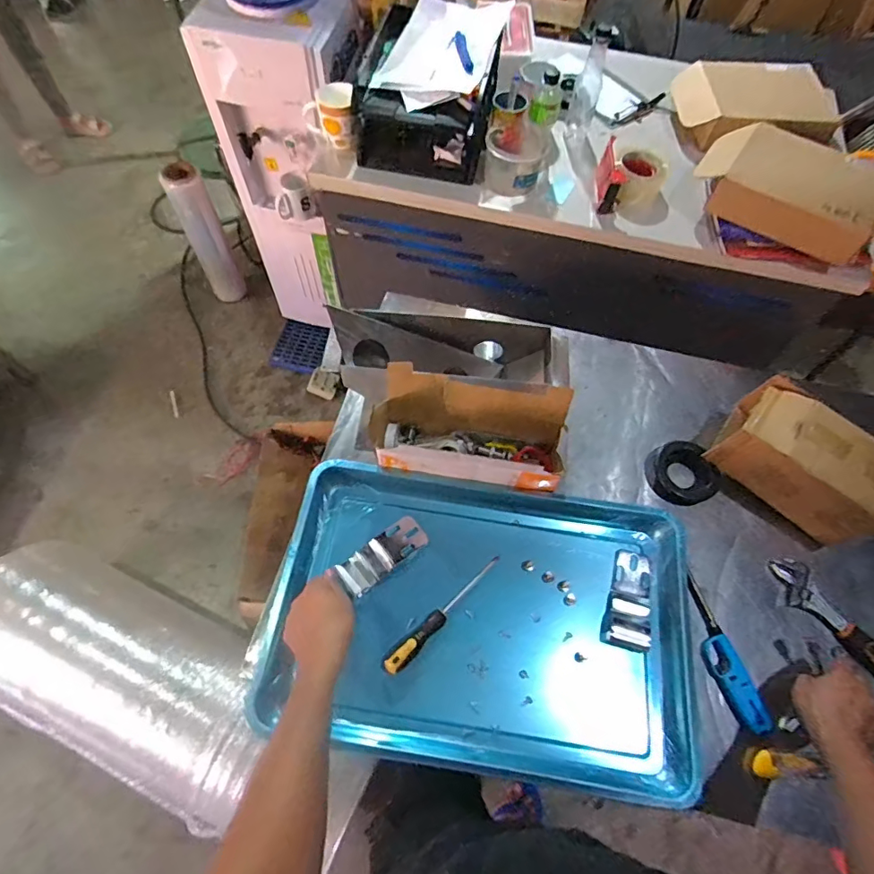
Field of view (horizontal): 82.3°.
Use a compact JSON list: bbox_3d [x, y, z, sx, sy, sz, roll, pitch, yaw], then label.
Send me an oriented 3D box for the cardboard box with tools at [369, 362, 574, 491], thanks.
[{"bbox_3d":[0.051,-0.002,0.799,0.291,0.149,0.143,8,63,2],"label":"cardboard box with tools"}]

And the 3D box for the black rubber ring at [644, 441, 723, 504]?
[{"bbox_3d":[0.418,0.063,0.856,0.108,0.027,0.110,1,63,-2],"label":"black rubber ring"}]

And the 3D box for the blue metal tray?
[{"bbox_3d":[0.072,0.257,0.737,0.613,0.059,0.396,7,63,1],"label":"blue metal tray"}]

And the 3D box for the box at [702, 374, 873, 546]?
[{"bbox_3d":[0.584,0.050,0.802,0.150,0.150,0.258,-41,71,-20],"label":"box"}]

